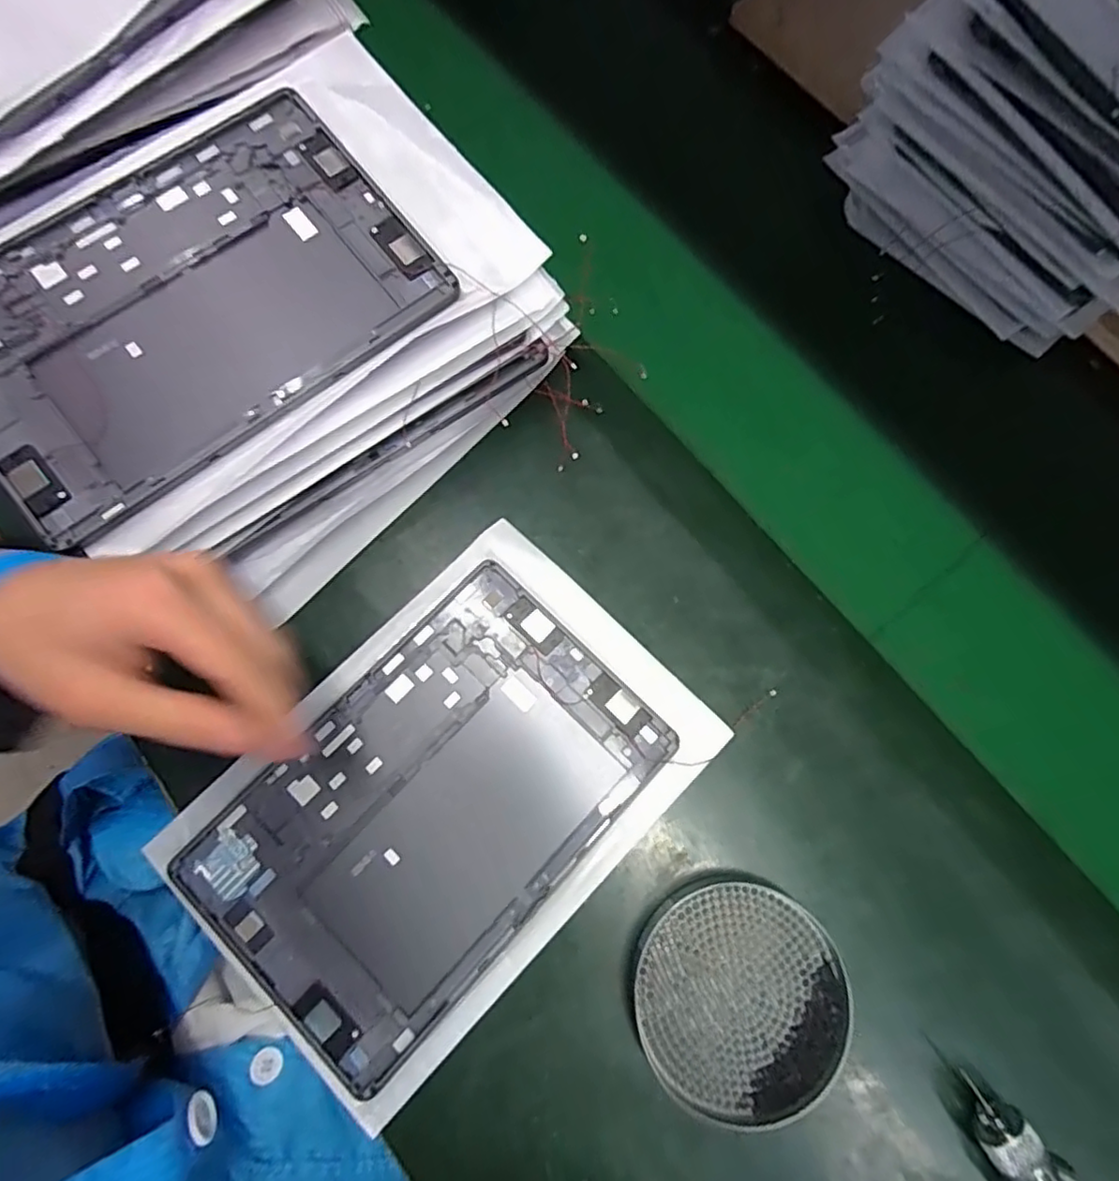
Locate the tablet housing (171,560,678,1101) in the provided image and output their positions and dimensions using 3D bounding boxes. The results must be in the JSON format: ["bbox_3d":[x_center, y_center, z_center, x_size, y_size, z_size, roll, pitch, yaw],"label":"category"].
[{"bbox_3d":[-0.073,0.125,0.359,0.163,0.012,0.253,43,77,10],"label":"tablet housing"}]

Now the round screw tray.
[{"bbox_3d":[0.099,0.220,0.334,0.113,0.013,0.110,1,75,-3],"label":"round screw tray"}]

